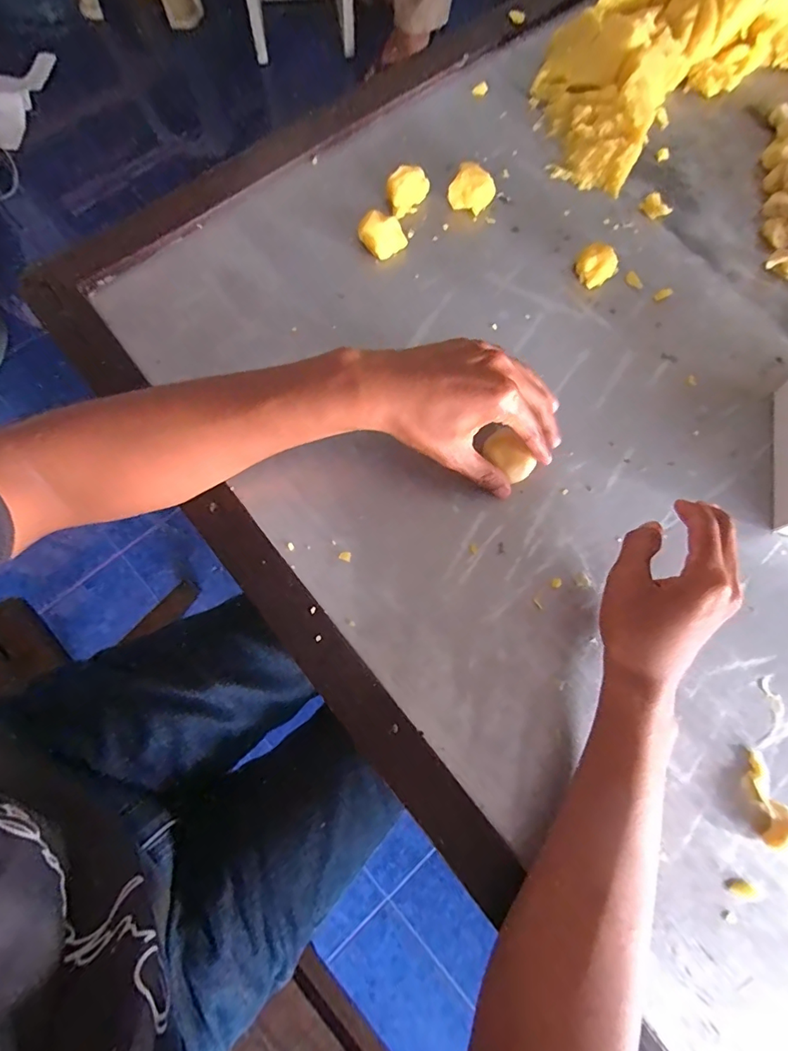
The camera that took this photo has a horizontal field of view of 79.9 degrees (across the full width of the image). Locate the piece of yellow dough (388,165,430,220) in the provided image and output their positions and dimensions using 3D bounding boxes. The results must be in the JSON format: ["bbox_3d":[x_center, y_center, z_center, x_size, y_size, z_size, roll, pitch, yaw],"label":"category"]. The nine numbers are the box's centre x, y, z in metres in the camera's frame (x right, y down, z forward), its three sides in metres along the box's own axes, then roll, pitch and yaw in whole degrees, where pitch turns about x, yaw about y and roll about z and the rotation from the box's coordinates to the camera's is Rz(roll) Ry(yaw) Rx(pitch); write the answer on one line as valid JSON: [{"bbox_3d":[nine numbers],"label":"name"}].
[{"bbox_3d":[0.011,-0.294,0.411,0.026,0.024,0.037,27,76,6],"label":"piece of yellow dough"}]

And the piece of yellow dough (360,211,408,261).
[{"bbox_3d":[-0.009,-0.246,0.399,0.038,0.025,0.025,2,75,-1],"label":"piece of yellow dough"}]

